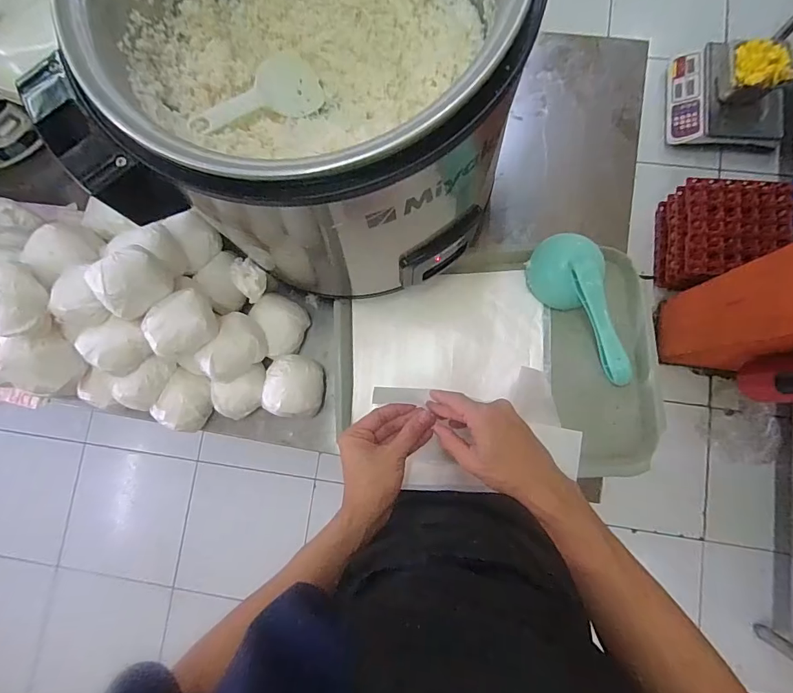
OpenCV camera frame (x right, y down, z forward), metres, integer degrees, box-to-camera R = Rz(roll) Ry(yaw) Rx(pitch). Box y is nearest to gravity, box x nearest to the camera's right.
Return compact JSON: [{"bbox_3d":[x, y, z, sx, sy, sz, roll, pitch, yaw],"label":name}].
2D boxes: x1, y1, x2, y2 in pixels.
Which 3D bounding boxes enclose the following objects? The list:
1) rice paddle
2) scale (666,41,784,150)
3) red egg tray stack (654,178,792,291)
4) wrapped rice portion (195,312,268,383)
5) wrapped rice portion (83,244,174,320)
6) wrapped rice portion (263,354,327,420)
[{"bbox_3d":[-0.140,-0.265,0.462,0.071,0.025,0.185,33,54,7],"label":"rice paddle"},{"bbox_3d":[1.087,-0.820,1.423,0.324,0.159,0.305,10,83,5],"label":"scale"},{"bbox_3d":[0.984,-0.323,1.329,0.284,0.222,0.304,3,82,4],"label":"red egg tray stack"},{"bbox_3d":[-0.215,0.004,0.563,0.068,0.048,0.085,46,65,-33],"label":"wrapped rice portion"},{"bbox_3d":[-0.302,-0.071,0.504,0.064,0.062,0.063,-29,82,-1],"label":"wrapped rice portion"},{"bbox_3d":[-0.135,0.051,0.567,0.070,0.054,0.078,7,83,4],"label":"wrapped rice portion"}]

